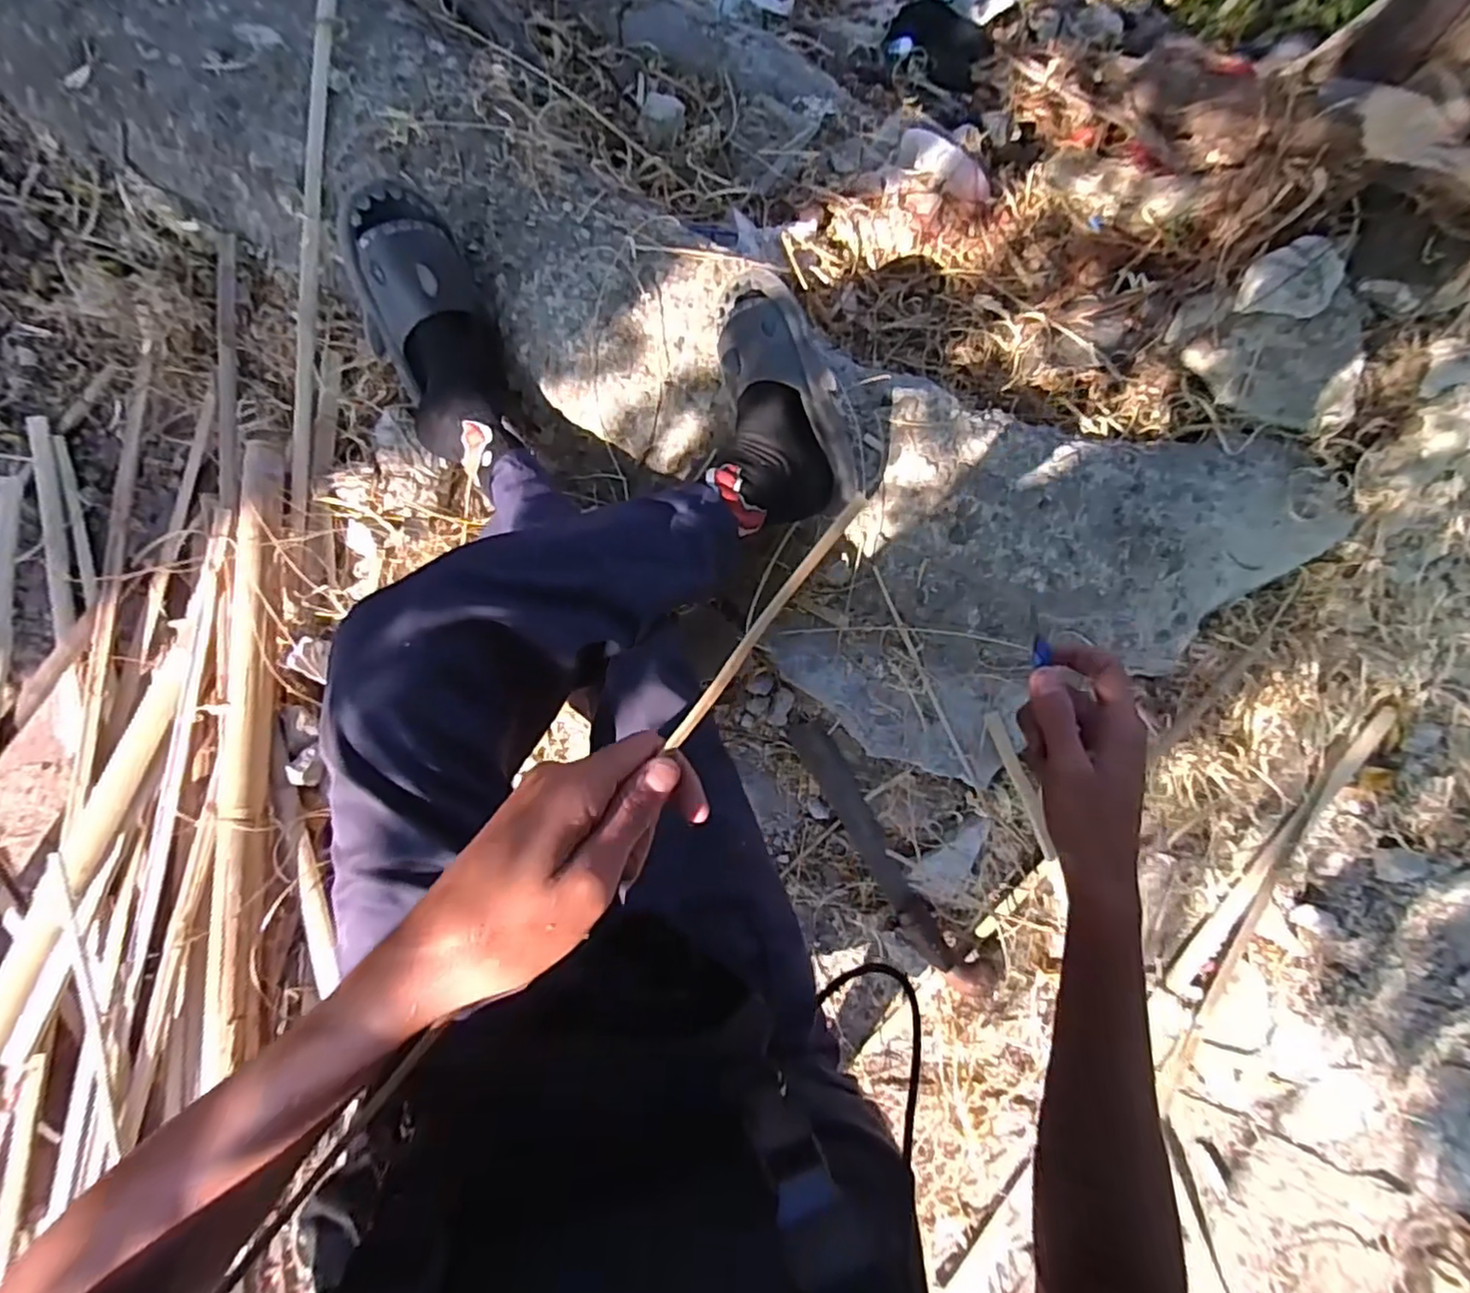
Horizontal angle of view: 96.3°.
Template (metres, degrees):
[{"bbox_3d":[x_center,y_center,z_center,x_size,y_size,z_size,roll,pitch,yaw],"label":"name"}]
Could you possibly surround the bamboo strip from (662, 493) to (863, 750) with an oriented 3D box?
[{"bbox_3d":[0.016,-0.013,0.320,0.007,0.005,0.152,37,86,-1],"label":"bamboo strip"}]

